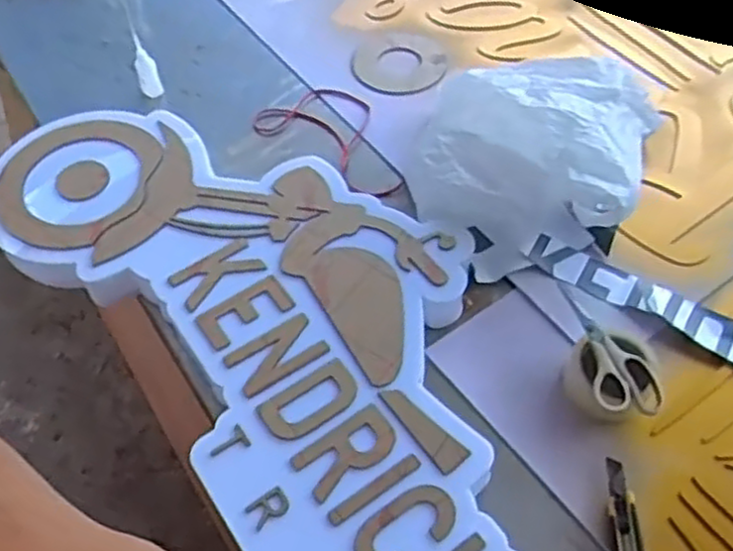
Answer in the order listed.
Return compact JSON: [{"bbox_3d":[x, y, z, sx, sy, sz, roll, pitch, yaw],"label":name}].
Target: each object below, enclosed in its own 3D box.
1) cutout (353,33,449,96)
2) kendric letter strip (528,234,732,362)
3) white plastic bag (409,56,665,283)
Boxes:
[{"bbox_3d":[0.057,-0.364,1.241,0.155,0.006,0.166,-1,54,1],"label":"cutout"},{"bbox_3d":[0.419,0.058,0.924,0.439,0.012,0.064,28,57,20],"label":"kendric letter strip"},{"bbox_3d":[0.216,-0.155,0.995,0.294,0.155,0.303,14,55,12],"label":"white plastic bag"}]

